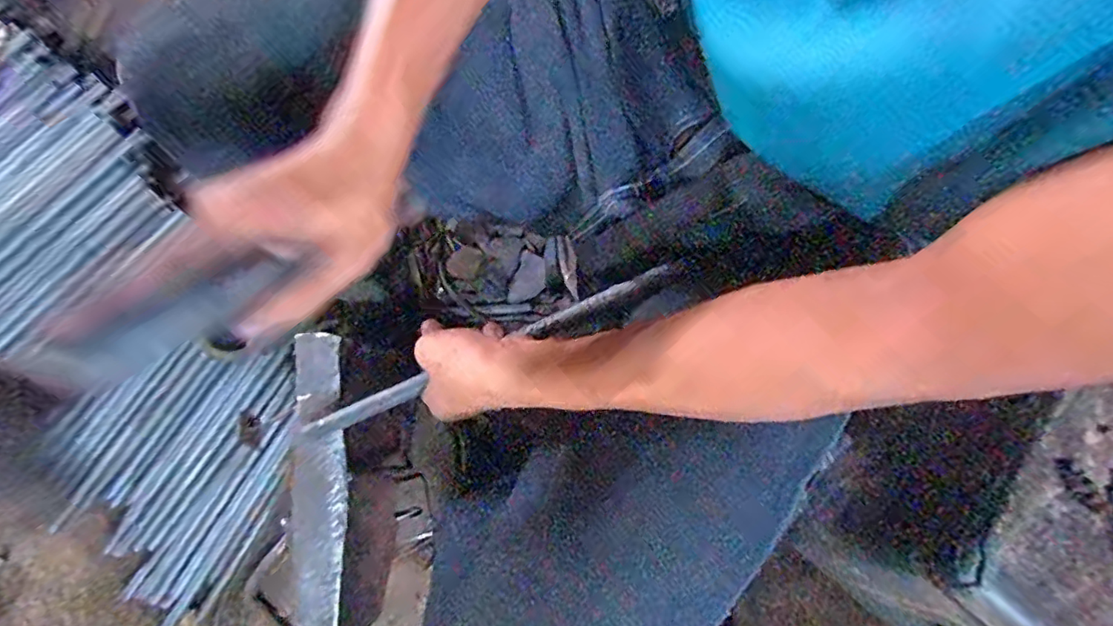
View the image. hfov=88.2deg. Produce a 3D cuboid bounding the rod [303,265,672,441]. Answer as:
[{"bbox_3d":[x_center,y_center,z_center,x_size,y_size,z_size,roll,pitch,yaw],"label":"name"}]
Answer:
[{"bbox_3d":[-0.062,0.032,0.439,0.312,0.013,0.016,-25,77,10],"label":"rod"}]

